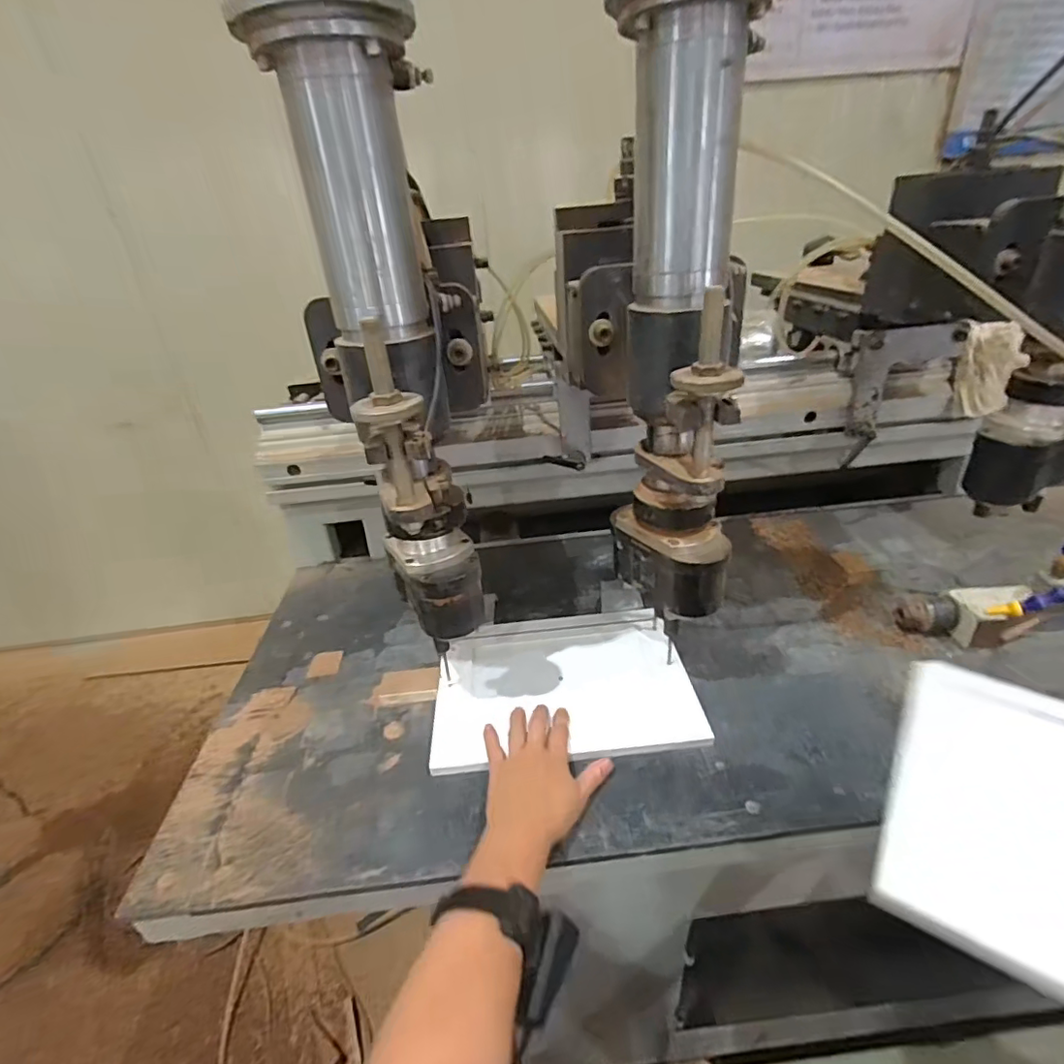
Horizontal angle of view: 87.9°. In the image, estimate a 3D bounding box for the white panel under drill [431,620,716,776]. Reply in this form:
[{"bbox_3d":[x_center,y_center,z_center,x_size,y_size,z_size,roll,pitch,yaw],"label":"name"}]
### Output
[{"bbox_3d":[0.035,0.176,0.635,0.283,0.015,0.190,-6,32,-2],"label":"white panel under drill"}]

